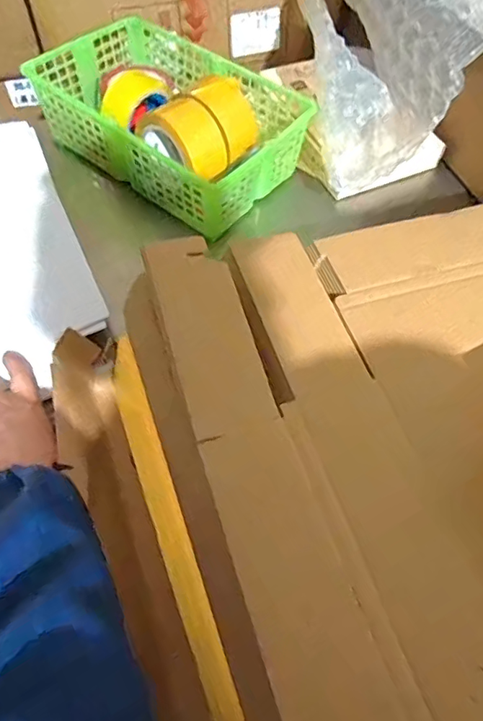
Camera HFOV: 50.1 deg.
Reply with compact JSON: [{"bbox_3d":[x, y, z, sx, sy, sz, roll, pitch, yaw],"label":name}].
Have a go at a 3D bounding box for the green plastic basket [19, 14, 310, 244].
[{"bbox_3d":[-0.093,-0.333,0.696,0.325,0.103,0.219,34,63,16],"label":"green plastic basket"}]

